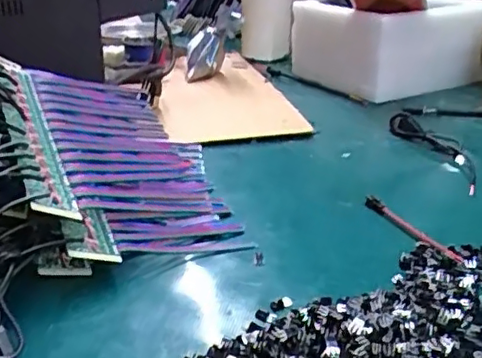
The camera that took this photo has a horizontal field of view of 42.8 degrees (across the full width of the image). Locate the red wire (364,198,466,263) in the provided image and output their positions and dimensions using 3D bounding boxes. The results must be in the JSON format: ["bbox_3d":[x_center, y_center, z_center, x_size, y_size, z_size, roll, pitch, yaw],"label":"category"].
[{"bbox_3d":[0.121,0.034,0.440,0.011,0.005,0.096,-13,29,-23],"label":"red wire"}]

